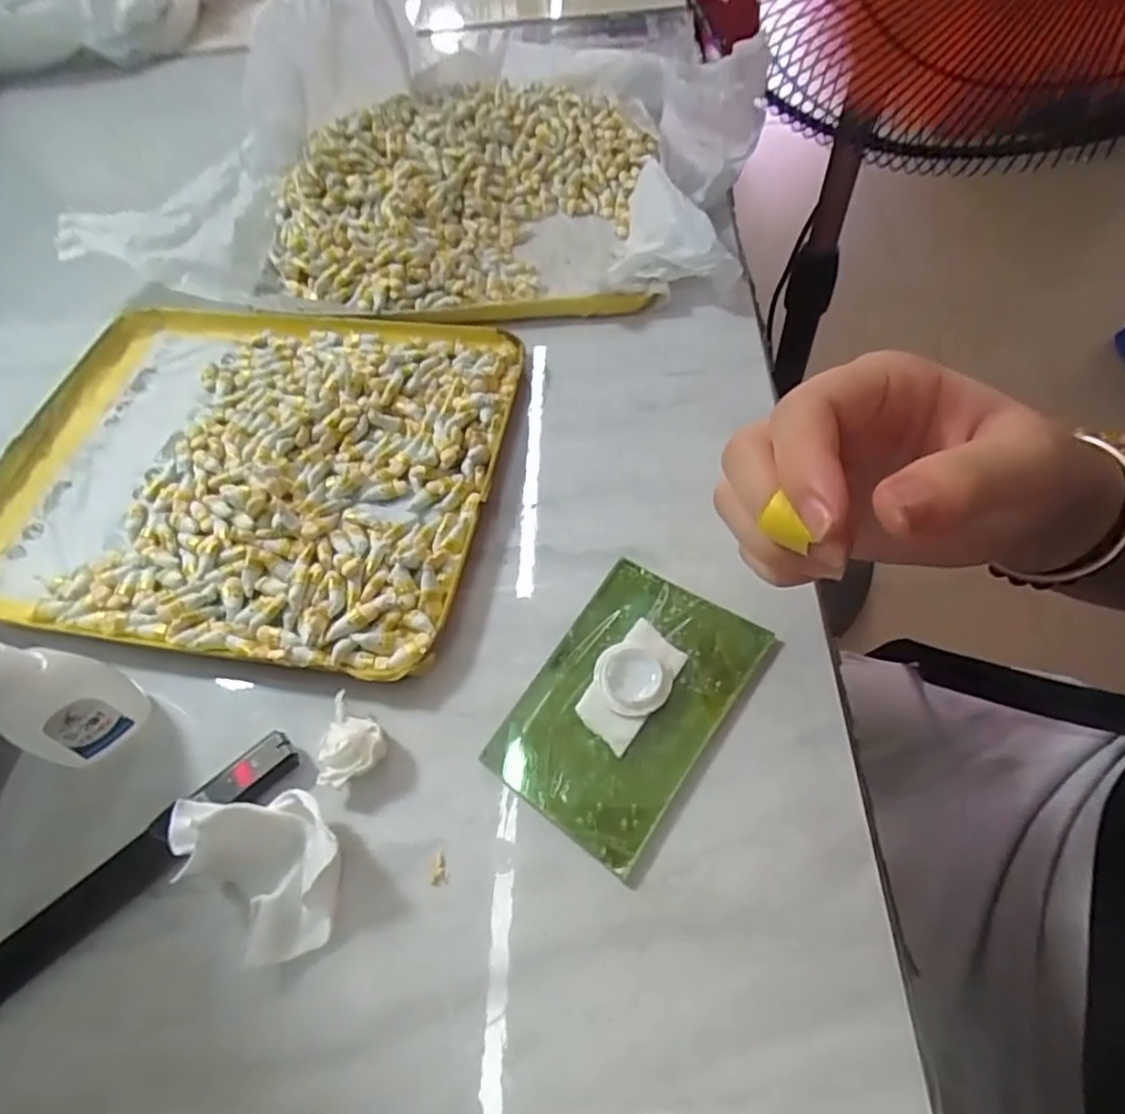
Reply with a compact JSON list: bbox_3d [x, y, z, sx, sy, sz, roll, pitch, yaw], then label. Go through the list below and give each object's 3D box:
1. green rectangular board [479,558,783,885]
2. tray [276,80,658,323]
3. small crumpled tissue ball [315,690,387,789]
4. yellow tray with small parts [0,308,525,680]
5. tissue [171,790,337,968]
[{"bbox_3d":[0.026,0.052,0.243,0.069,0.011,0.102,30,66,22],"label":"green rectangular board"},{"bbox_3d":[-0.060,-0.235,0.415,0.225,0.042,0.225,2,58,7],"label":"tray"},{"bbox_3d":[-0.079,0.069,0.238,0.031,0.013,0.026,35,68,24],"label":"small crumpled tissue ball"},{"bbox_3d":[-0.159,-0.050,0.318,0.253,0.017,0.201,6,59,10],"label":"yellow tray with small parts"},{"bbox_3d":[-0.098,0.096,0.214,0.063,0.025,0.040,38,69,25],"label":"tissue"}]

